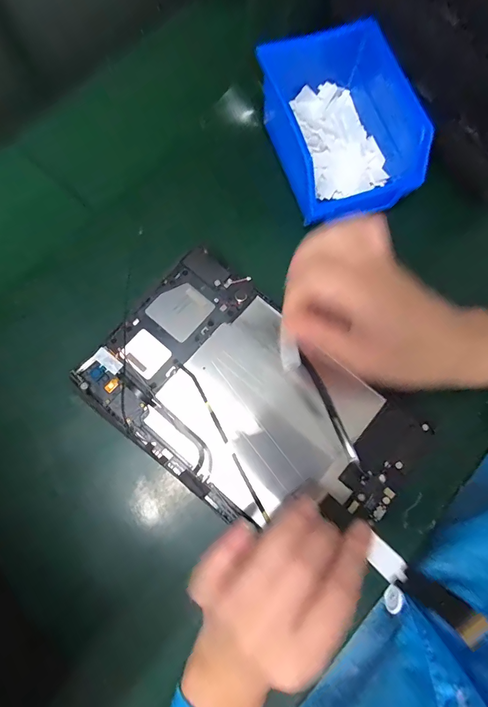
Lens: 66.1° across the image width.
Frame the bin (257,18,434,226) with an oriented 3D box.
[{"bbox_3d":[0.084,-0.205,0.333,0.095,0.075,0.157,-14,78,-5],"label":"bin"}]

